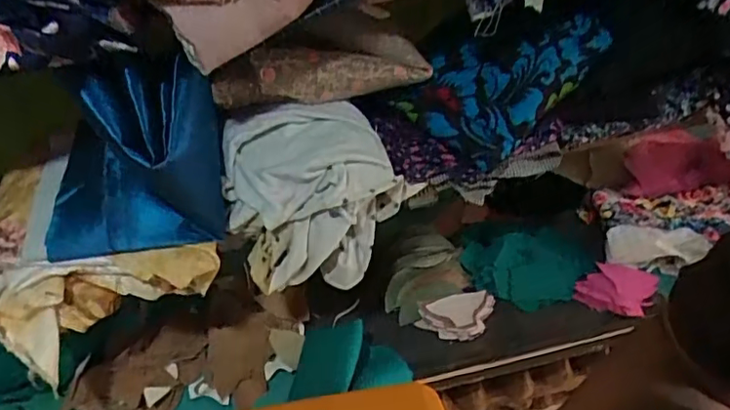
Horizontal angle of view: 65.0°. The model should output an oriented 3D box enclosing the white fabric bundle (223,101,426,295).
[{"bbox_3d":[-0.052,-0.015,0.655,0.197,0.164,0.130,-11,38,-6],"label":"white fabric bundle"}]

